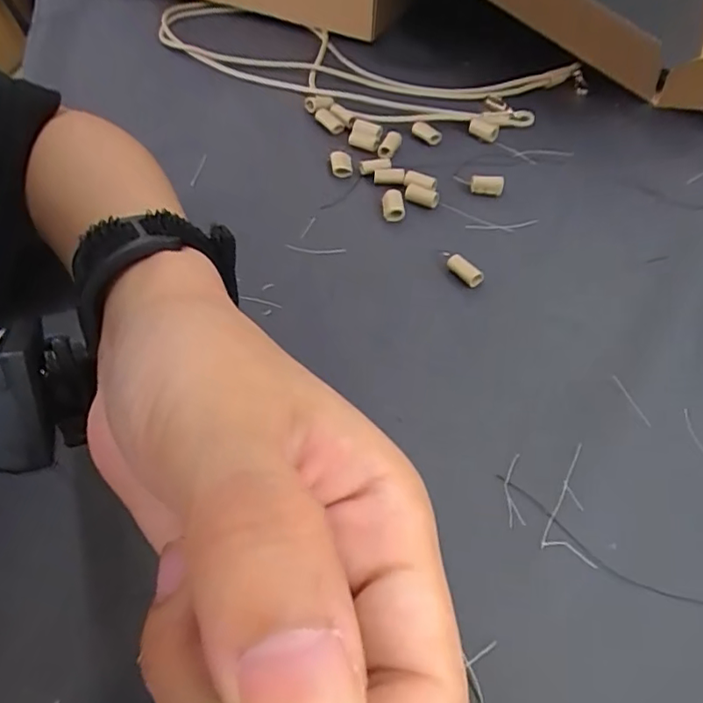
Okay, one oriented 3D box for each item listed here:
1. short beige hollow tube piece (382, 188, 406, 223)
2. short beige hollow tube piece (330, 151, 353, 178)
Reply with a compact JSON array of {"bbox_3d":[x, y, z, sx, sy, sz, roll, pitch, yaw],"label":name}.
[{"bbox_3d":[0.027,-0.093,0.352,0.013,0.010,0.025,-1,50,0],"label":"short beige hollow tube piece"},{"bbox_3d":[-0.007,-0.129,0.380,0.014,0.007,0.020,-6,50,-4],"label":"short beige hollow tube piece"}]

